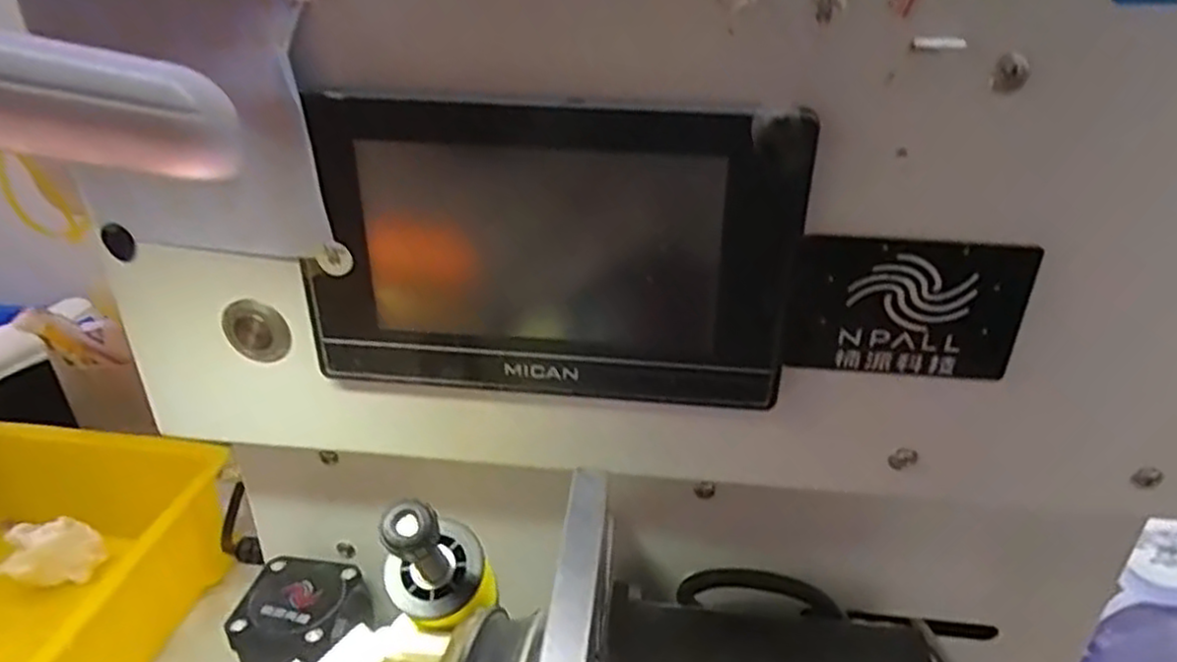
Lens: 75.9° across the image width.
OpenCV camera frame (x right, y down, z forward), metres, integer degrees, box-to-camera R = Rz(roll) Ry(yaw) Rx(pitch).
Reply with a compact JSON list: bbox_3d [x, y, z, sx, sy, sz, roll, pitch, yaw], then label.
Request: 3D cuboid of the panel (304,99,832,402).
[{"bbox_3d":[-0.011,-0.018,0.201,0.130,0.084,0.012,3,29,5],"label":"panel"}]

